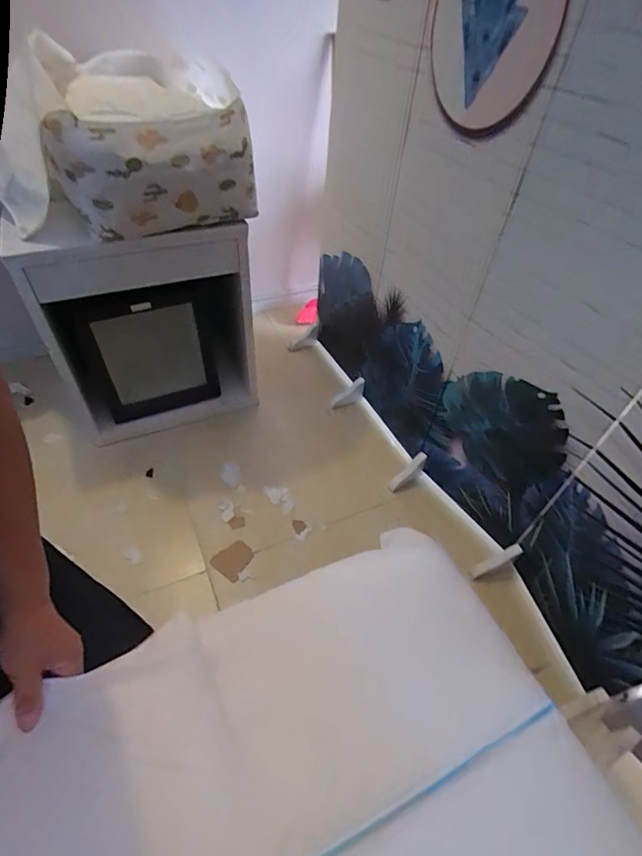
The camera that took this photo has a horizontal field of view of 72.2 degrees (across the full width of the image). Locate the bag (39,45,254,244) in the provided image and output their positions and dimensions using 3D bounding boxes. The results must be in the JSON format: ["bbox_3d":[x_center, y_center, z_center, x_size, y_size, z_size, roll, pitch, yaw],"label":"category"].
[{"bbox_3d":[-0.393,-0.700,1.076,0.400,0.236,0.542,-7,49,-10],"label":"bag"}]

